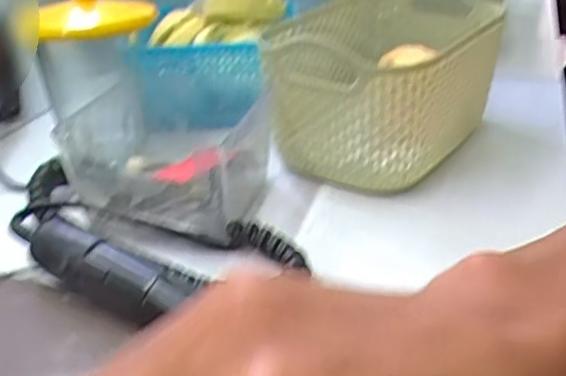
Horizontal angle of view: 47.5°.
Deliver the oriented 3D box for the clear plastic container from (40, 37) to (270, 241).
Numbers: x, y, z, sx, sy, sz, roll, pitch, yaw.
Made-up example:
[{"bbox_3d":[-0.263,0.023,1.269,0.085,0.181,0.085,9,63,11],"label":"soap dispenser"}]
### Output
[{"bbox_3d":[-0.064,-0.024,0.374,0.101,0.052,0.098,6,30,13],"label":"clear plastic container"}]

